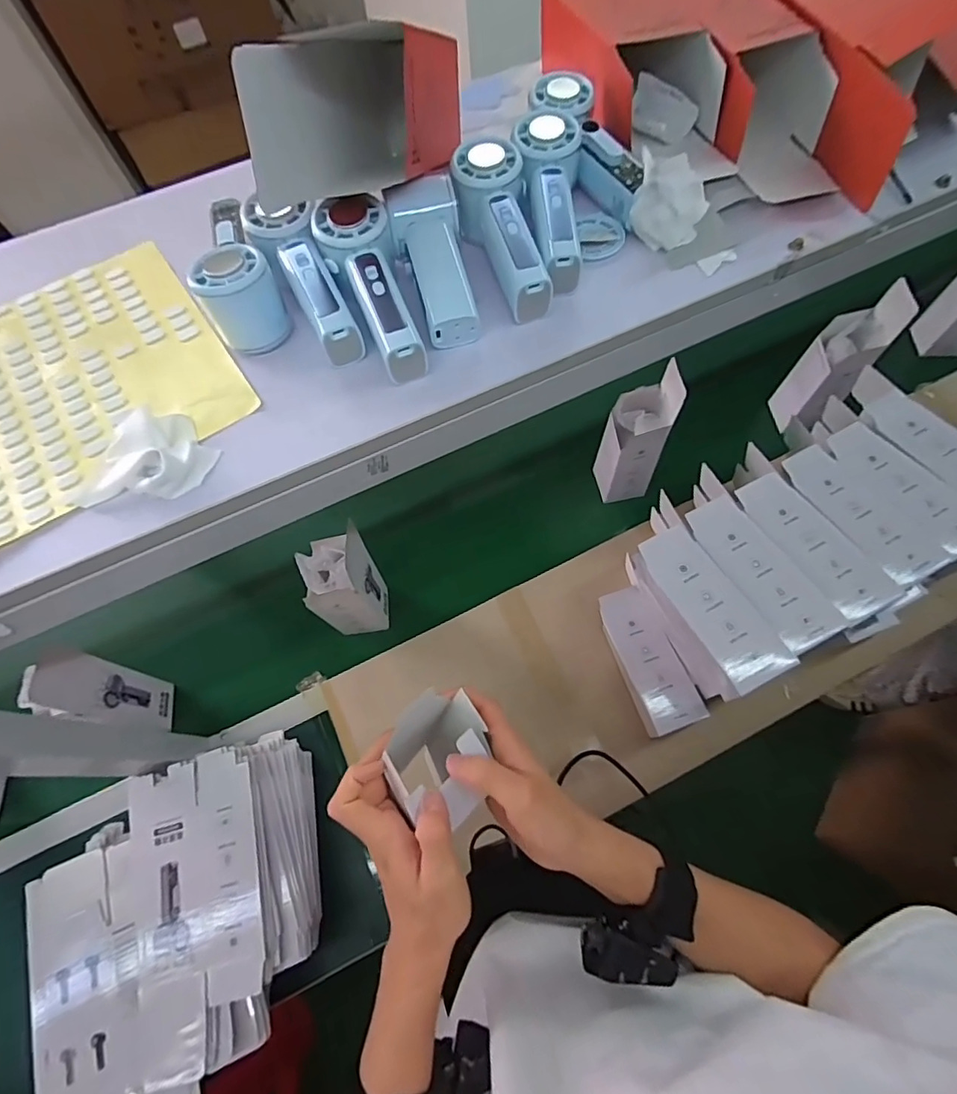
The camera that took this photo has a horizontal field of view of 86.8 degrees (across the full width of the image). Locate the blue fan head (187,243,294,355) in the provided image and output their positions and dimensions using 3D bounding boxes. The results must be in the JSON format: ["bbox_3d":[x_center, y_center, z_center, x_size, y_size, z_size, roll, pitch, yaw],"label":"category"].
[{"bbox_3d":[-0.181,-0.189,0.393,0.056,0.063,0.044,-32,67,-11],"label":"blue fan head"}]

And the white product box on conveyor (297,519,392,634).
[{"bbox_3d":[-0.184,0.060,0.709,0.081,0.212,0.080,-5,64,1],"label":"white product box on conveyor"}]

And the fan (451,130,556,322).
[{"bbox_3d":[0.022,-0.256,0.419,0.056,0.052,0.159,-16,78,-4],"label":"fan"}]

